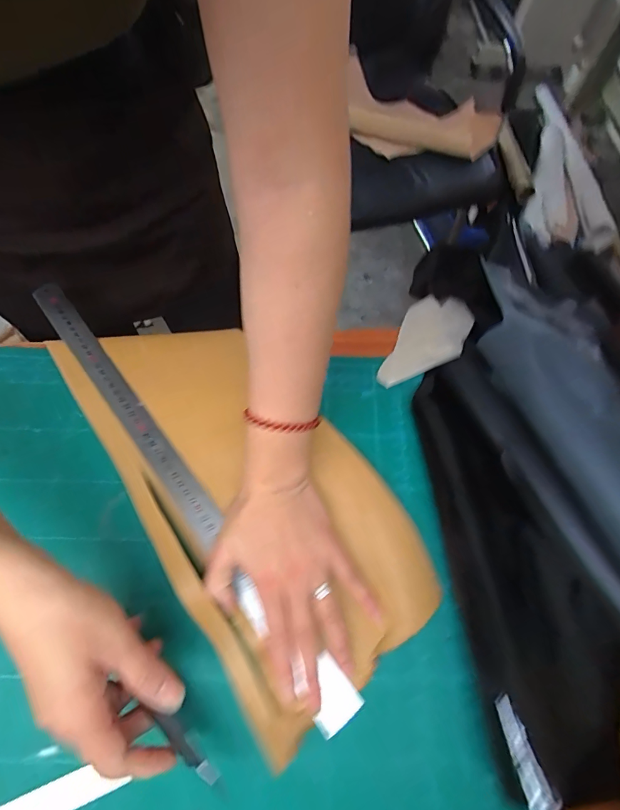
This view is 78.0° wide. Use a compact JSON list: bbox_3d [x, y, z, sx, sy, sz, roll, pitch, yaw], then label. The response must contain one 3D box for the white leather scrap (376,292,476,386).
[{"bbox_3d":[0.129,-0.069,0.417,0.068,0.021,0.129,25,68,8],"label":"white leather scrap"}]

